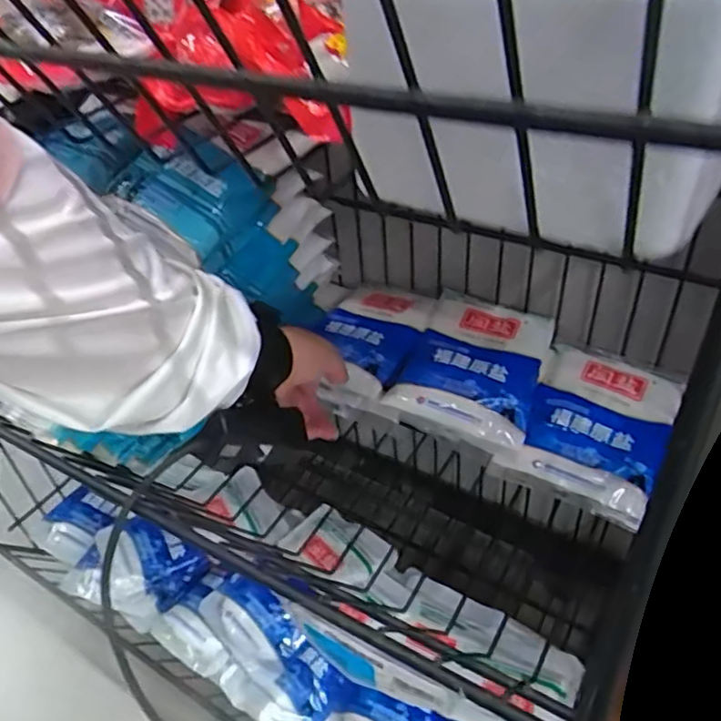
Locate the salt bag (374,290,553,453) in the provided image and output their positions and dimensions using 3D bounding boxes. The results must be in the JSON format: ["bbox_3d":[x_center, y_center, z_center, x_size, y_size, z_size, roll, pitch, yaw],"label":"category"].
[{"bbox_3d":[0.099,0.008,0.580,0.122,0.043,0.141,13,44,20],"label":"salt bag"}]

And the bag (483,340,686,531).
[{"bbox_3d":[0.191,0.053,0.527,0.115,0.031,0.146,21,47,28],"label":"bag"}]

